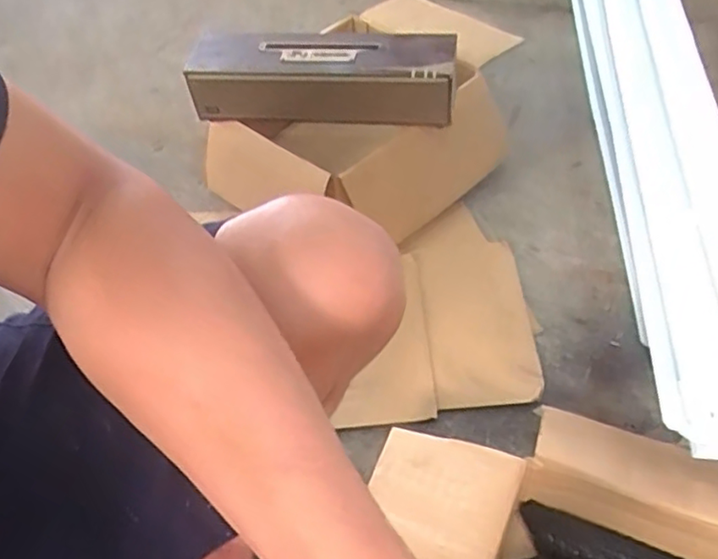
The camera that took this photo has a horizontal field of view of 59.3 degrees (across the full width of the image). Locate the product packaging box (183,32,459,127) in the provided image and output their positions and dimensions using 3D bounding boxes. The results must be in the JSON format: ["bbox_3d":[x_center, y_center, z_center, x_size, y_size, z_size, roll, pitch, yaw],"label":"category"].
[{"bbox_3d":[-0.059,-0.300,0.922,0.398,0.085,0.127,5,51,10],"label":"product packaging box"}]

